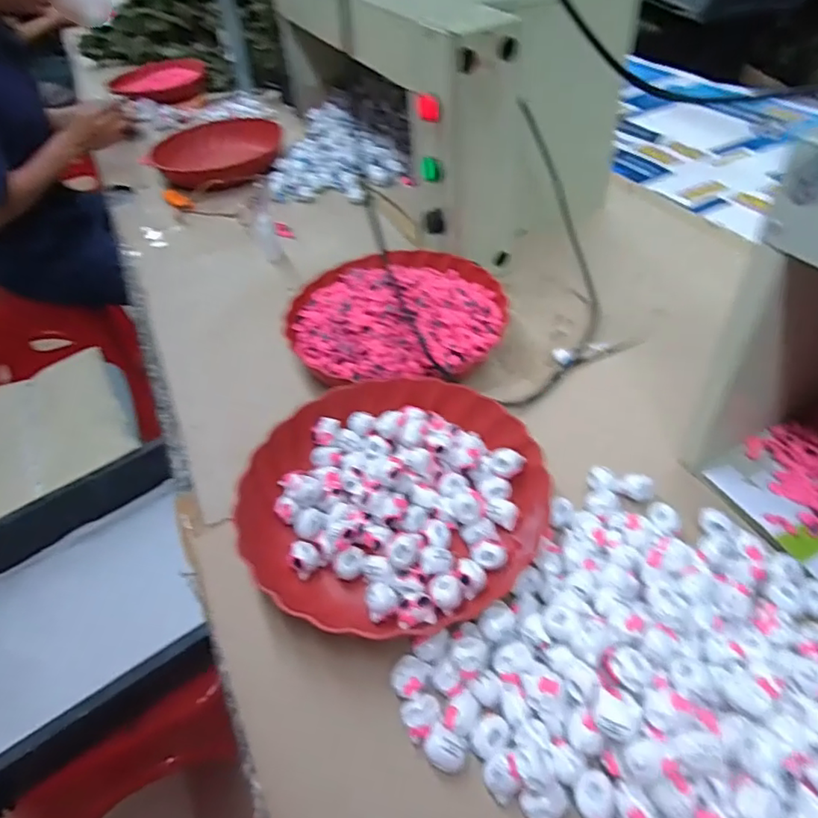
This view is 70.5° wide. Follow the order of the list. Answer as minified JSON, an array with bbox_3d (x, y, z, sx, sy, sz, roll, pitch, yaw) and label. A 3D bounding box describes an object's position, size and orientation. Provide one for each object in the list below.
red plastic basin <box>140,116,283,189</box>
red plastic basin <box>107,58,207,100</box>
[{"bbox_3d":[-0.363,-0.479,1.082,0.238,0.050,0.238,-4,45,4],"label":"red plastic basin"},{"bbox_3d":[-0.623,-0.829,1.463,0.225,0.062,0.225,-10,45,-3],"label":"red plastic basin"}]

